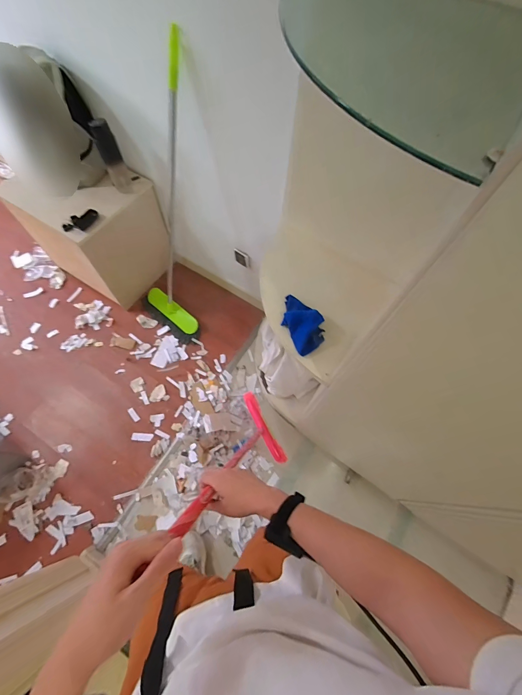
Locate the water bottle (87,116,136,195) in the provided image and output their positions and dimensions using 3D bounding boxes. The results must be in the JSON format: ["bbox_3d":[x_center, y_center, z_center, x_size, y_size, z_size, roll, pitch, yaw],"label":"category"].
[{"bbox_3d":[-0.621,-0.795,1.259,0.078,0.270,0.089,-24,69,-13],"label":"water bottle"}]

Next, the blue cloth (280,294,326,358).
[{"bbox_3d":[0.123,-0.087,0.905,0.109,0.072,0.204,-23,69,-13],"label":"blue cloth"}]

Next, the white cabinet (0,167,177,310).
[{"bbox_3d":[-0.829,-0.610,1.579,0.527,0.523,0.451,30,68,10],"label":"white cabinet"}]

